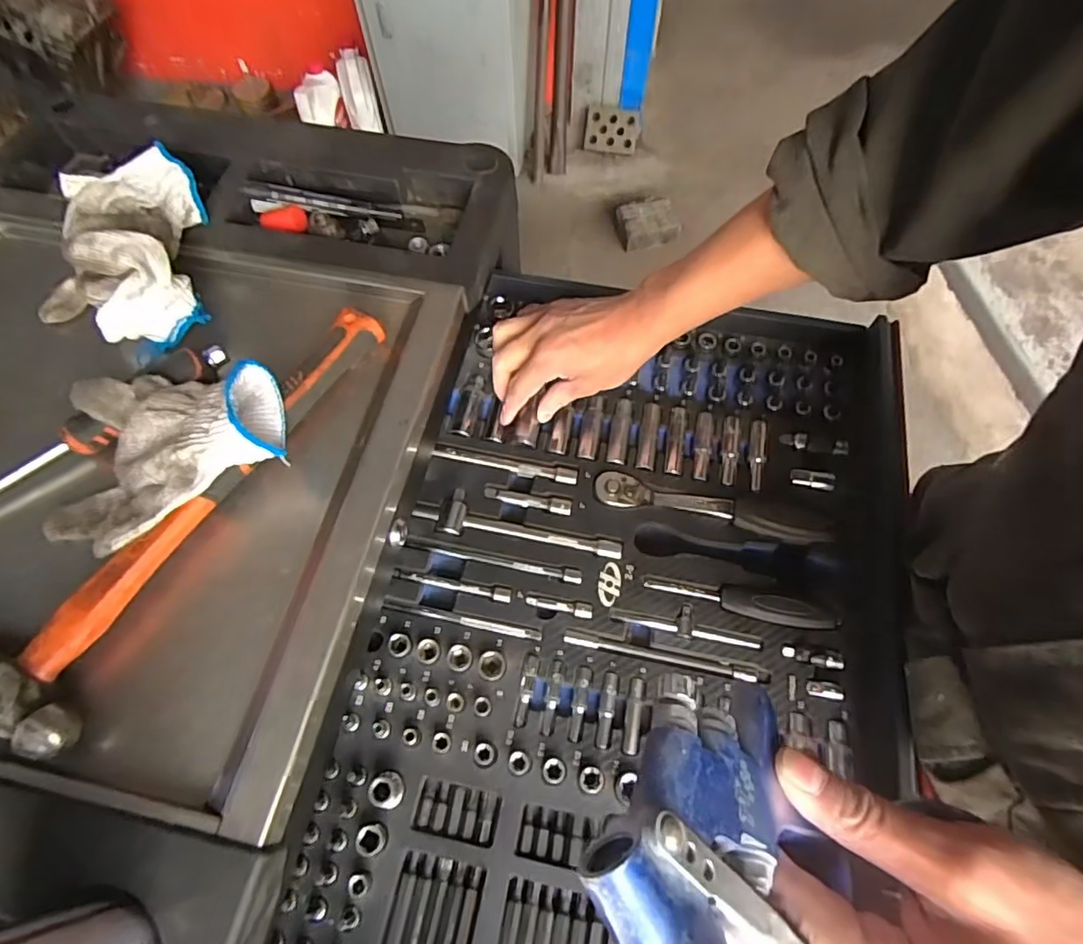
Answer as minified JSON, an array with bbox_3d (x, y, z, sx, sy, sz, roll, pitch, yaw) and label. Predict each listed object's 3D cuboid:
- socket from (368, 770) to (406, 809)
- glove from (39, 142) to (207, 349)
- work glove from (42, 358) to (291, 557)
[{"bbox_3d":[-0.102,0.210,0.387,0.019,0.018,0.021,20,64,10],"label":"socket"},{"bbox_3d":[-0.322,-0.165,0.442,0.124,0.072,0.142,-8,63,-4],"label":"glove"},{"bbox_3d":[-0.236,-0.008,0.370,0.147,0.050,0.118,-2,63,-1],"label":"work glove"}]

